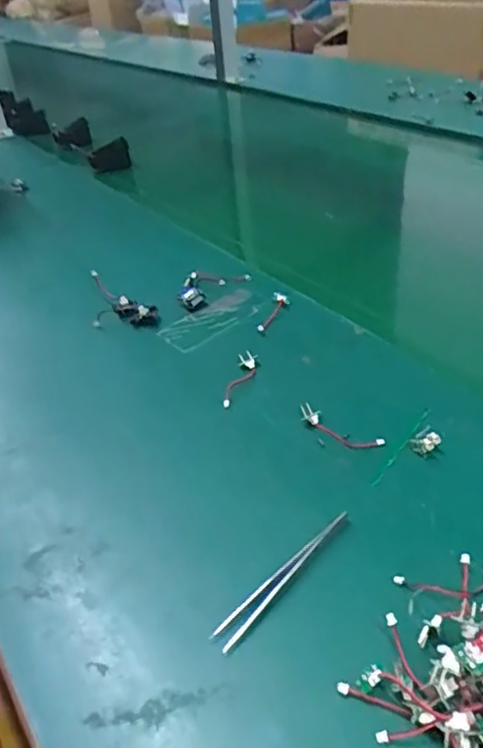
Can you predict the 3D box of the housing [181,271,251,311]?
[{"bbox_3d":[-0.032,-0.087,0.594,0.043,0.012,0.085,26,41,33],"label":"housing"}]

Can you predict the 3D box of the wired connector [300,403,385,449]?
[{"bbox_3d":[0.066,0.038,0.415,0.061,0.014,0.017,23,39,30],"label":"wired connector"}]

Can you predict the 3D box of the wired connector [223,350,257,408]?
[{"bbox_3d":[0.000,0.002,0.469,0.017,0.014,0.059,7,34,9],"label":"wired connector"}]

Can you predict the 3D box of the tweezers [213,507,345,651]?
[{"bbox_3d":[0.023,0.107,0.334,0.012,0.012,0.105,26,41,33],"label":"tweezers"}]

